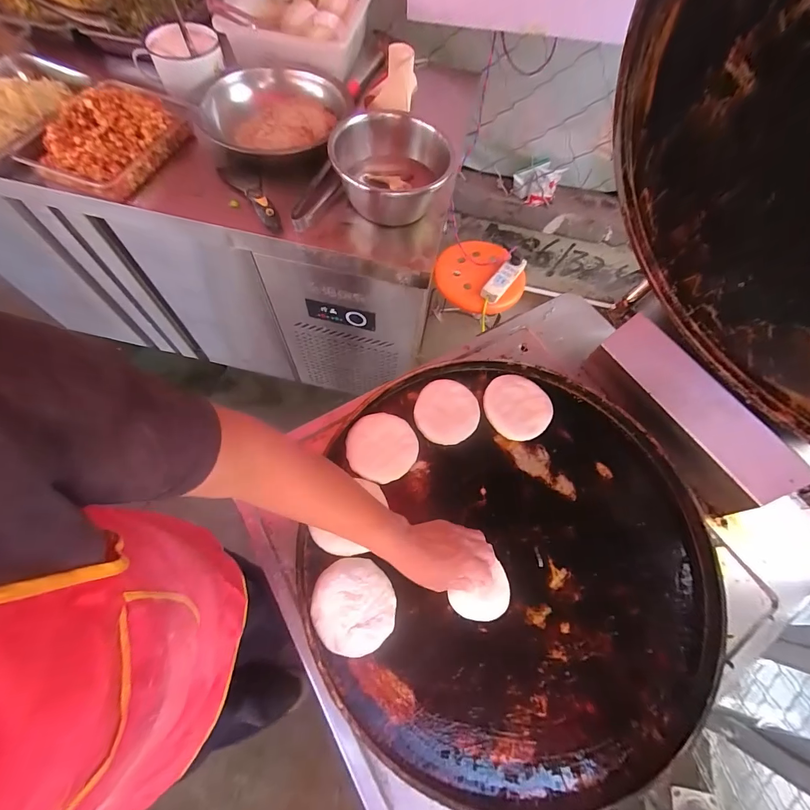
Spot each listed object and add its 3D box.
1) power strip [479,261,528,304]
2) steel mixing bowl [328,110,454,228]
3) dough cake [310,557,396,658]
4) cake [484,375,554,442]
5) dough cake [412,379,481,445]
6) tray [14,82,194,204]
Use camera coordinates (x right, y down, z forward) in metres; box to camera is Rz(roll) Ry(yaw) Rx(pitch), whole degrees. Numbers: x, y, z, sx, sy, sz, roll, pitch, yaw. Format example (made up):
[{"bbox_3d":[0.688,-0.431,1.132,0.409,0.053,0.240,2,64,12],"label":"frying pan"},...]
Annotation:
[{"bbox_3d":[0.297,-0.385,1.132,0.057,0.031,0.165,35,67,13],"label":"power strip"},{"bbox_3d":[-0.026,-0.424,0.692,0.204,0.102,0.217,2,63,-3],"label":"steel mixing bowl"},{"bbox_3d":[-0.065,0.256,0.482,0.101,0.021,0.107,2,63,-3],"label":"dough cake"},{"bbox_3d":[0.189,0.001,0.631,0.107,0.019,0.112,2,63,-3],"label":"cake"},{"bbox_3d":[0.070,0.009,0.617,0.100,0.020,0.110,2,63,-3],"label":"dough cake"},{"bbox_3d":[-0.542,-0.496,0.686,0.196,0.089,0.249,20,64,6],"label":"tray"}]

